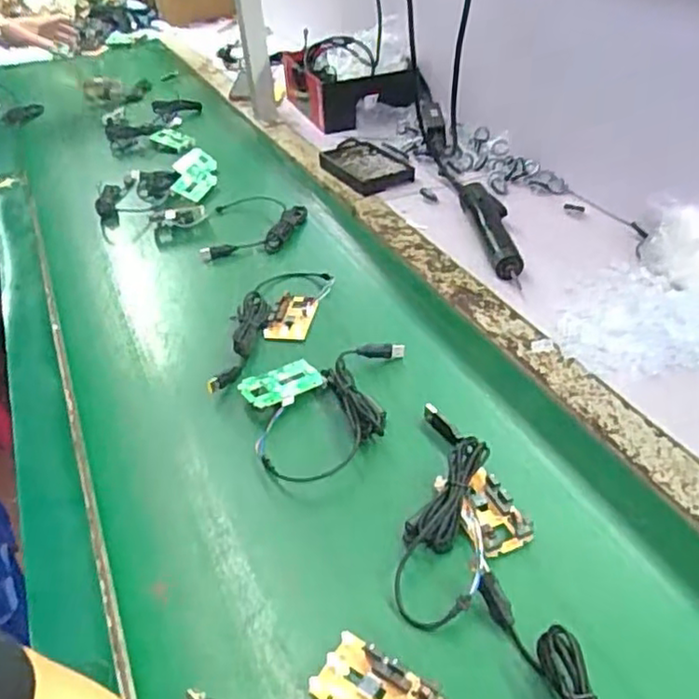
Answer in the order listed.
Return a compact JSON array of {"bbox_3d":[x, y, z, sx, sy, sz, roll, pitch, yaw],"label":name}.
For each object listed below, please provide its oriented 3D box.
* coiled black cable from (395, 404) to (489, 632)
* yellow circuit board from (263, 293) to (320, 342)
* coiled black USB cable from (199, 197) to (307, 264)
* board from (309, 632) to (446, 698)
[{"bbox_3d":[0.074,0.116,0.513,0.054,0.022,0.199,4,38,12],"label":"coiled black cable"},{"bbox_3d":[-0.064,-0.039,0.738,0.049,0.008,0.083,3,38,11],"label":"yellow circuit board"},{"bbox_3d":[-0.129,-0.181,0.922,0.134,0.026,0.167,-3,37,3],"label":"coiled black USB cable"},{"bbox_3d":[0.019,0.210,0.404,0.077,0.016,0.044,19,44,29],"label":"board"}]

